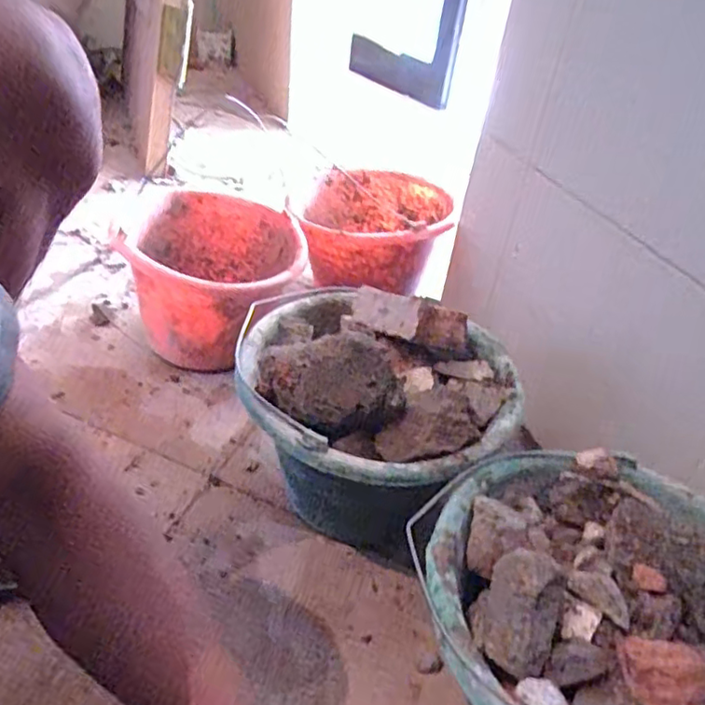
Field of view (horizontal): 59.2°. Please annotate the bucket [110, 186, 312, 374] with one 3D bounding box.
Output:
[{"bbox_3d":[-0.174,-0.079,0.799,0.212,0.179,0.230,5,38,-4],"label":"bucket"}]

